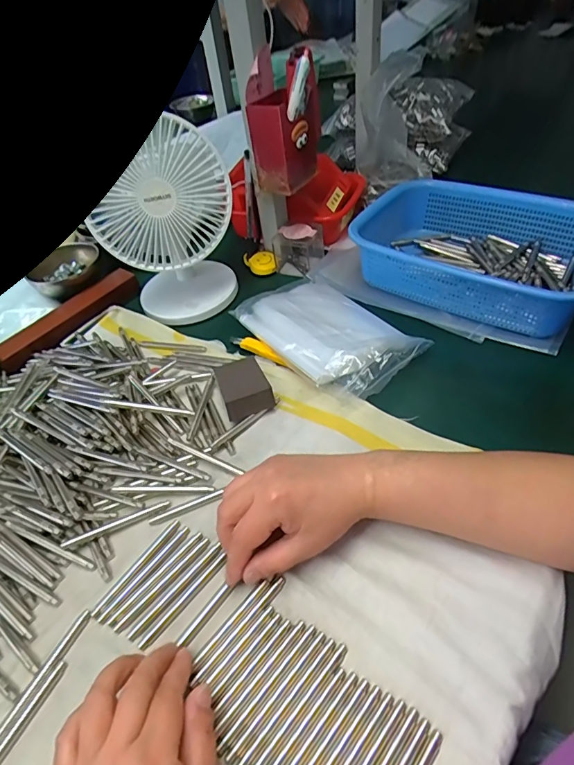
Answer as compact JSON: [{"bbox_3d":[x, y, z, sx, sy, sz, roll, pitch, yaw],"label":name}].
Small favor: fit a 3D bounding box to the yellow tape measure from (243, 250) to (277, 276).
[{"bbox_3d":[-0.041,-0.178,0.672,0.044,0.022,0.037,-12,46,-3],"label":"yellow tape measure"}]

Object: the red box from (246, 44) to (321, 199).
[{"bbox_3d":[-0.006,-0.315,0.551,0.070,0.131,0.080,16,51,23],"label":"red box"}]

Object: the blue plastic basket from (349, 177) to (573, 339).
[{"bbox_3d":[0.231,-0.162,0.554,0.285,0.077,0.204,29,56,31],"label":"blue plastic basket"}]

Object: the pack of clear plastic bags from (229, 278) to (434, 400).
[{"bbox_3d":[0.046,-0.067,0.526,0.130,0.037,0.205,-31,49,-20],"label":"pack of clear plastic bags"}]

